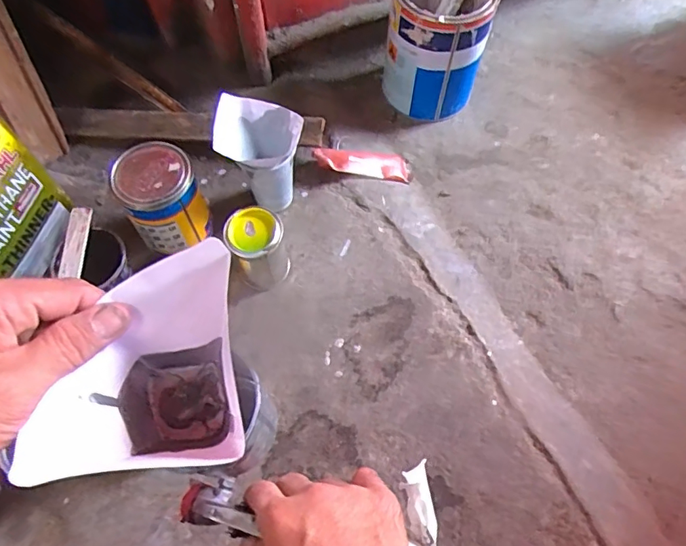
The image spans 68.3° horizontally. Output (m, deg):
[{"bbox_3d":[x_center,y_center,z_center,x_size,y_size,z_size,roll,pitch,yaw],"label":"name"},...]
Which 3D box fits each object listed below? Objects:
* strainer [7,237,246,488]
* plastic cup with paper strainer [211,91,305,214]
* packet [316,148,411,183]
[{"bbox_3d":[-0.105,0.051,0.271,0.090,0.077,0.108,-5,65,-3],"label":"strainer"},{"bbox_3d":[-0.113,-0.156,0.720,0.106,0.160,0.089,3,64,2],"label":"plastic cup with paper strainer"},{"bbox_3d":[0.035,-0.179,0.824,0.163,0.017,0.056,3,63,-22],"label":"packet"}]

